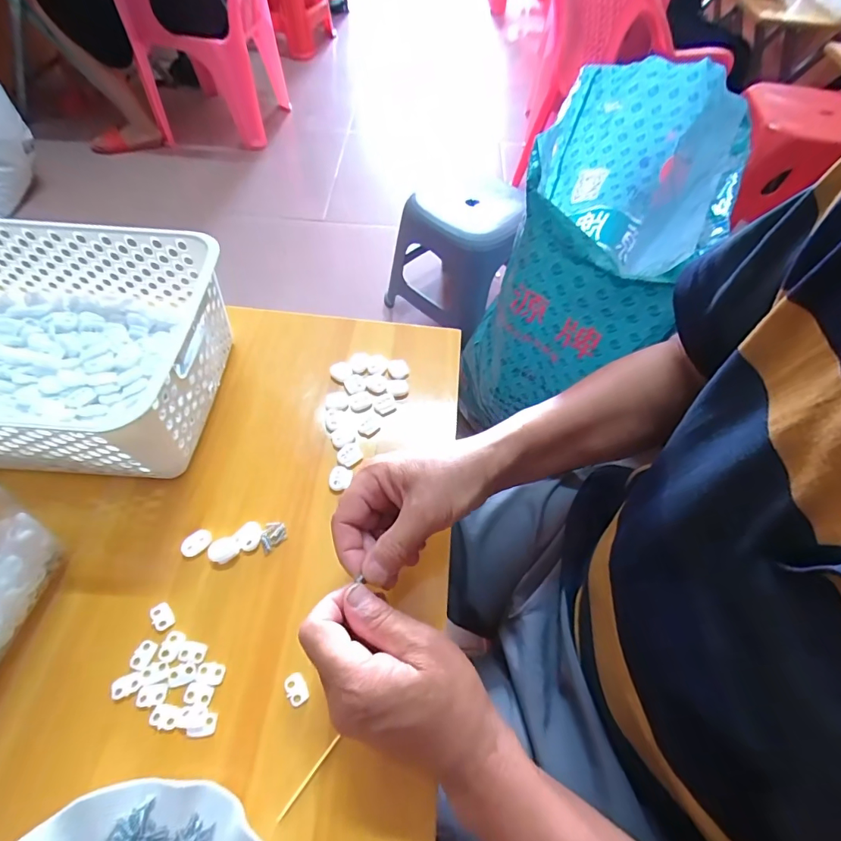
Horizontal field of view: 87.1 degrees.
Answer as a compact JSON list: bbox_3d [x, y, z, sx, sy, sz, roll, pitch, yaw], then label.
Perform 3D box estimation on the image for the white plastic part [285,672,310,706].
[{"bbox_3d":[-0.087,0.188,0.310,0.014,0.004,0.020,-25,62,-18],"label":"white plastic part"}]

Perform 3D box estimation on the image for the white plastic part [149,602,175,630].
[{"bbox_3d":[-0.194,0.147,0.332,0.013,0.004,0.019,-33,65,-22],"label":"white plastic part"}]

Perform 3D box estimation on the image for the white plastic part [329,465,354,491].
[{"bbox_3d":[-0.071,0.051,0.394,0.019,0.004,0.022,12,58,4],"label":"white plastic part"}]

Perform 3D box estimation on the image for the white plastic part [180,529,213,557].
[{"bbox_3d":[-0.183,0.099,0.360,0.016,0.004,0.024,40,64,20],"label":"white plastic part"}]

